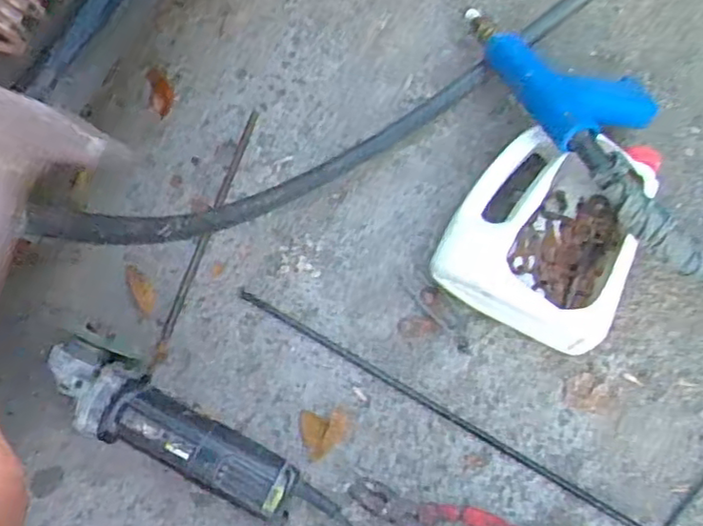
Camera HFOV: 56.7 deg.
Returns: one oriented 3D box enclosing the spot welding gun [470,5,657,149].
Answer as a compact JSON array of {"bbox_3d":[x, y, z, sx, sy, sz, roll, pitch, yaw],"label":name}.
[{"bbox_3d":[0.239,-0.220,0.763,0.111,0.067,0.223,-38,74,-13],"label":"spot welding gun"}]

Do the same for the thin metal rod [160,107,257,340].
[{"bbox_3d":[-0.156,-0.048,0.731,0.011,0.004,0.293,15,70,6],"label":"thin metal rod"}]

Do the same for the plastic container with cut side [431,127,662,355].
[{"bbox_3d":[0.203,-0.044,0.676,0.171,0.107,0.243,25,71,9],"label":"plastic container with cut side"}]

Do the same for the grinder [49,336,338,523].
[{"bbox_3d":[-0.155,0.166,0.620,0.294,0.071,0.074,26,72,9],"label":"grinder"}]

